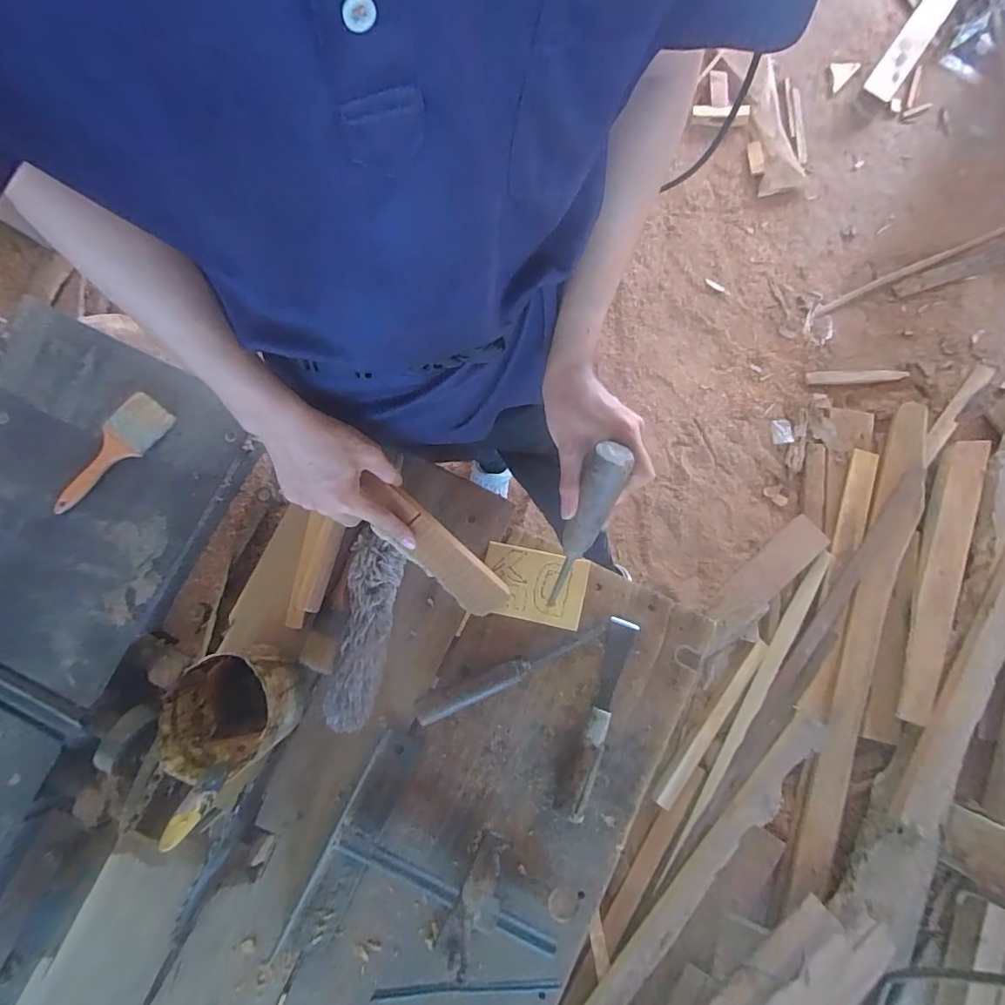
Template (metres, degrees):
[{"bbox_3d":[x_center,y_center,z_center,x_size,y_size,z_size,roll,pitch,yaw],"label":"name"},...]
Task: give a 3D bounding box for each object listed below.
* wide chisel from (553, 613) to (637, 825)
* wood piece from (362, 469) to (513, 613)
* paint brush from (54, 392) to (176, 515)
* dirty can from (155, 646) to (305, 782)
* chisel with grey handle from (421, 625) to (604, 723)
[{"bbox_3d":[0.110,0.247,0.591,0.034,0.030,0.225,20,81,4],"label":"wide chisel"},{"bbox_3d":[-0.075,0.052,0.559,0.057,0.018,0.201,-44,106,-7],"label":"wood piece"},{"bbox_3d":[-0.537,-0.064,0.694,0.067,0.012,0.188,36,82,6],"label":"paint brush"},{"bbox_3d":[-0.285,0.218,0.547,0.114,0.096,0.111,0,81,1],"label":"dirty can"},{"bbox_3d":[0.013,0.202,0.607,0.237,0.034,0.025,-26,81,-4],"label":"chisel with grey handle"}]

